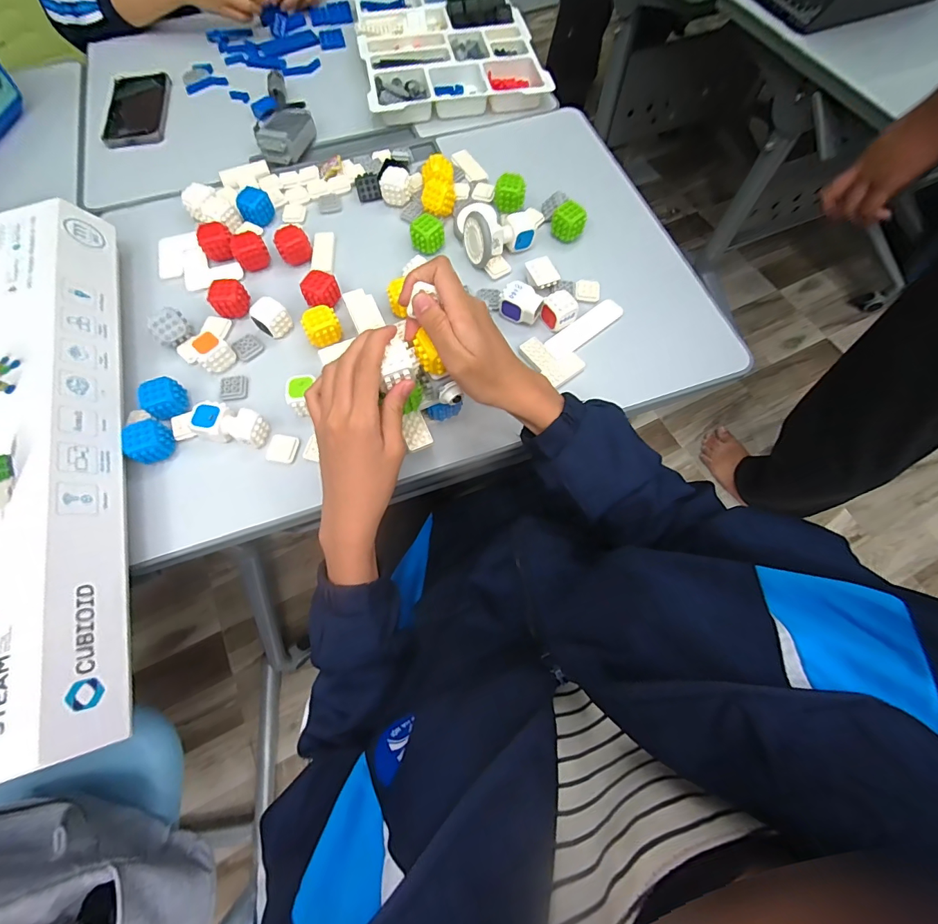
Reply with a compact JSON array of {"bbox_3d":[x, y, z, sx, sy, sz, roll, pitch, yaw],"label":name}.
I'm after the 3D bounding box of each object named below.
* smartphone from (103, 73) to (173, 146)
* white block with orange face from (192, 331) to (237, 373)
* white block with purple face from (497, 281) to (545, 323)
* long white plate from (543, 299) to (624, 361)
[{"bbox_3d":[-0.506,-0.541,0.641,0.086,0.011,0.179,-9,68,-3],"label":"smartphone"},{"bbox_3d":[-0.278,-0.119,0.455,0.033,0.027,0.035,41,73,15],"label":"white block with orange face"},{"bbox_3d":[0.057,-0.179,0.473,0.047,0.030,0.032,32,71,12],"label":"white block with purple face"},{"bbox_3d":[0.131,-0.153,0.481,0.110,0.010,0.031,-39,73,-14],"label":"long white plate"}]

